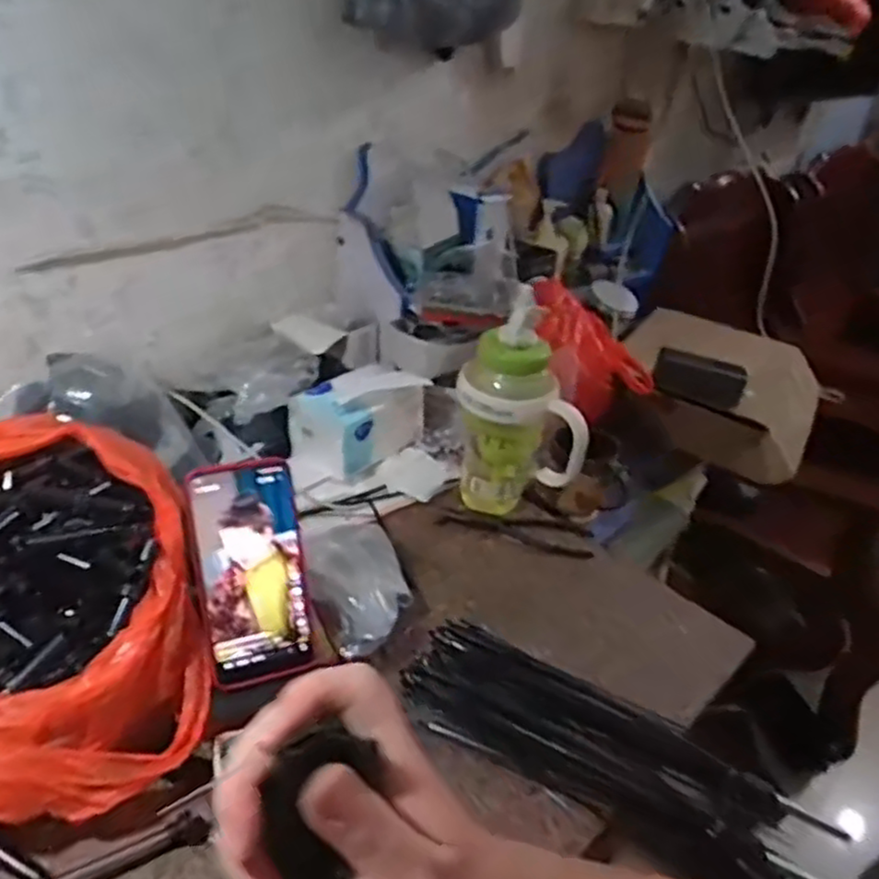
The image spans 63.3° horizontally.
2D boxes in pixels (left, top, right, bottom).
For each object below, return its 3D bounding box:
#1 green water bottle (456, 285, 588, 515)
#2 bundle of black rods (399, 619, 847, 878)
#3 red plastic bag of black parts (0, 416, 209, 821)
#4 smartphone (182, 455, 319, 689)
[{"bbox_3d":[0.086,-0.021,0.769,0.134,0.243,0.078,6,34,0],"label":"green water bottle"},{"bbox_3d":[0.134,0.252,0.576,0.340,0.038,0.102,20,37,20],"label":"bundle of black rods"},{"bbox_3d":[-0.305,0.115,0.498,0.249,0.147,0.247,-10,37,-21],"label":"red plastic bag of black parts"},{"bbox_3d":[-0.139,0.098,0.530,0.078,0.162,0.010,-10,6,-21],"label":"smartphone"}]

